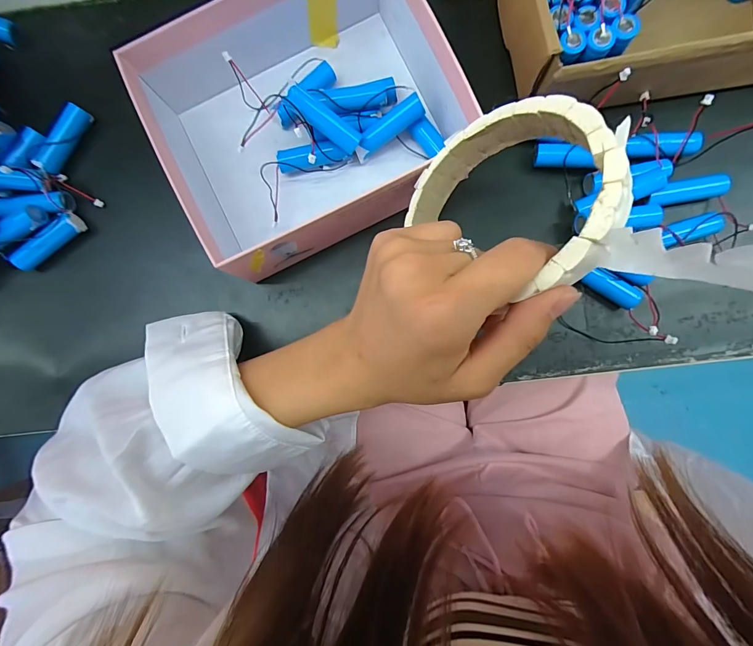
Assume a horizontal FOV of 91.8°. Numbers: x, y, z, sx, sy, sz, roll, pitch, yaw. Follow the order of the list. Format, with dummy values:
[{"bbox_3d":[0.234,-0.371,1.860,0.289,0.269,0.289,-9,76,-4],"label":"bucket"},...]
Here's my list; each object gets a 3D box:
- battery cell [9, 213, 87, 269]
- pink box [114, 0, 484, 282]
[{"bbox_3d":[-0.220,-0.053,0.243,0.047,0.013,0.015,-35,86,1],"label":"battery cell"},{"bbox_3d":[-0.037,-0.122,0.225,0.171,0.061,0.135,-25,86,2],"label":"pink box"}]

